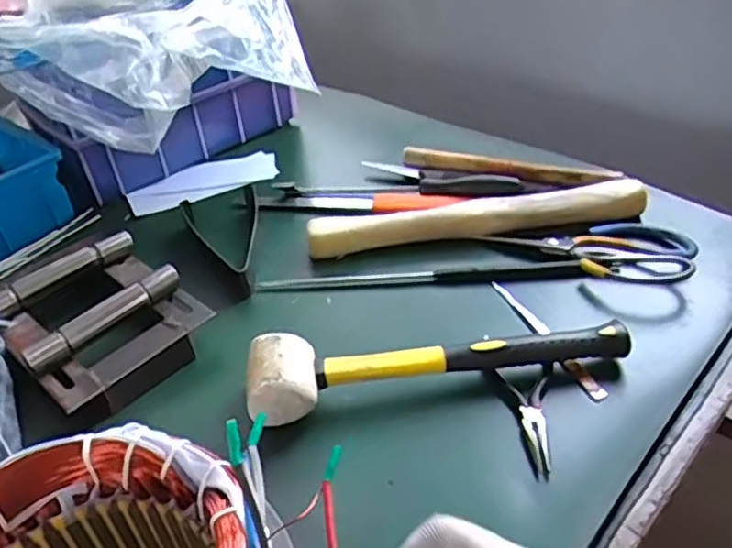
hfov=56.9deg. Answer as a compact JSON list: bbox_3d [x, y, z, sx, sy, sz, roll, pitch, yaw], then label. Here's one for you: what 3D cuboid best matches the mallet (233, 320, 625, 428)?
[{"bbox_3d":[0.053,0.059,0.514,0.285,0.051,0.067,-11,40,-7],"label":"mallet"}]

